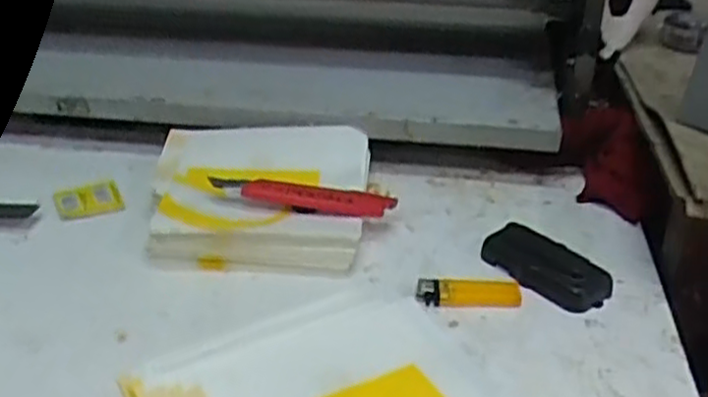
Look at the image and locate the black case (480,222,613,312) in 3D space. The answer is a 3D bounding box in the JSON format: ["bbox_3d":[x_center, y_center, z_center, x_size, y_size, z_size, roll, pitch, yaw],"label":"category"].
[{"bbox_3d":[0.155,0.055,0.593,0.105,0.023,0.056,26,39,35],"label":"black case"}]

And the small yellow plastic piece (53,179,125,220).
[{"bbox_3d":[-0.253,0.001,0.690,0.058,0.006,0.056,-14,34,-22],"label":"small yellow plastic piece"}]

